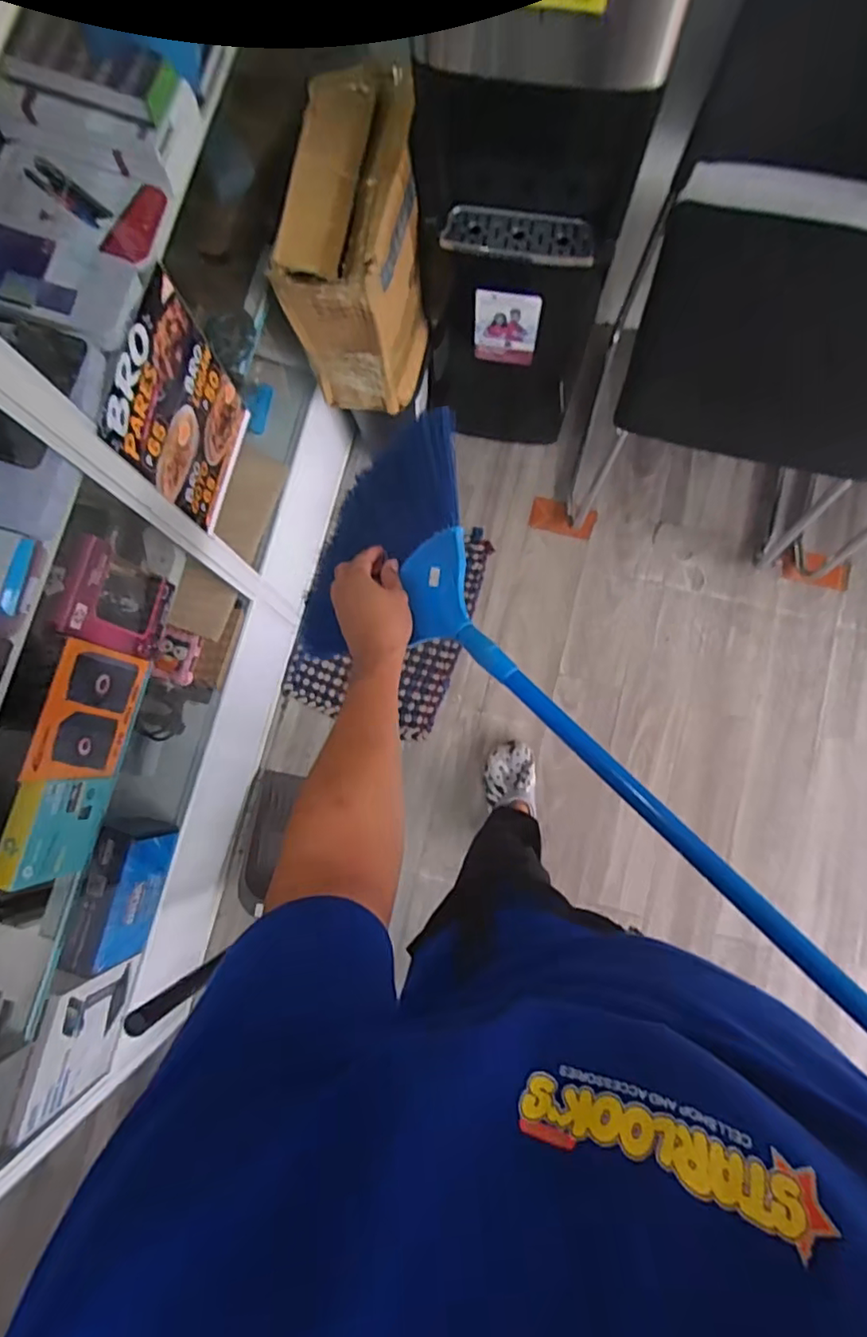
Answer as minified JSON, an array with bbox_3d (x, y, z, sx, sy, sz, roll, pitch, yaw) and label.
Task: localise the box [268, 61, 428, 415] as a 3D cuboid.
[{"bbox_3d":[-0.122,-0.681,0.977,0.201,0.339,0.322,3,81,3],"label":"box"}]

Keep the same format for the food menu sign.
[{"bbox_3d":[-0.322,-0.323,0.778,0.009,0.292,0.205,15,82,5],"label":"food menu sign"}]

